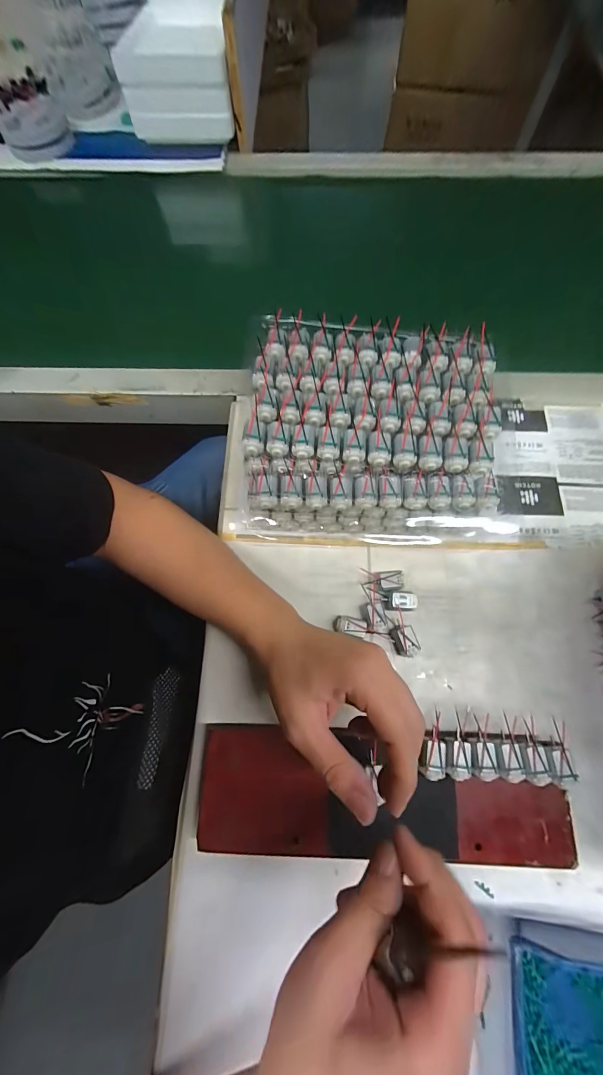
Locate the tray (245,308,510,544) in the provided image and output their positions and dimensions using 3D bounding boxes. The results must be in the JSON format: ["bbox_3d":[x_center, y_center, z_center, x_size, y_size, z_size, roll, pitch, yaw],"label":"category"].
[{"bbox_3d":[0.077,-0.102,0.351,0.252,0.097,0.197,5,72,2],"label":"tray"}]

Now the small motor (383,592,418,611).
[{"bbox_3d":[0.097,0.064,0.340,0.030,0.017,0.018,0,72,0],"label":"small motor"}]

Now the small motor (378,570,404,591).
[{"bbox_3d":[0.088,0.044,0.345,0.023,0.014,0.018,-5,72,-2],"label":"small motor"}]

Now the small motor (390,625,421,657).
[{"bbox_3d":[0.097,0.099,0.329,0.023,0.016,0.027,-11,72,-3],"label":"small motor"}]

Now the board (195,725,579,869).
[{"bbox_3d":[0.063,0.208,0.285,0.295,0.032,0.084,2,72,1],"label":"board"}]

